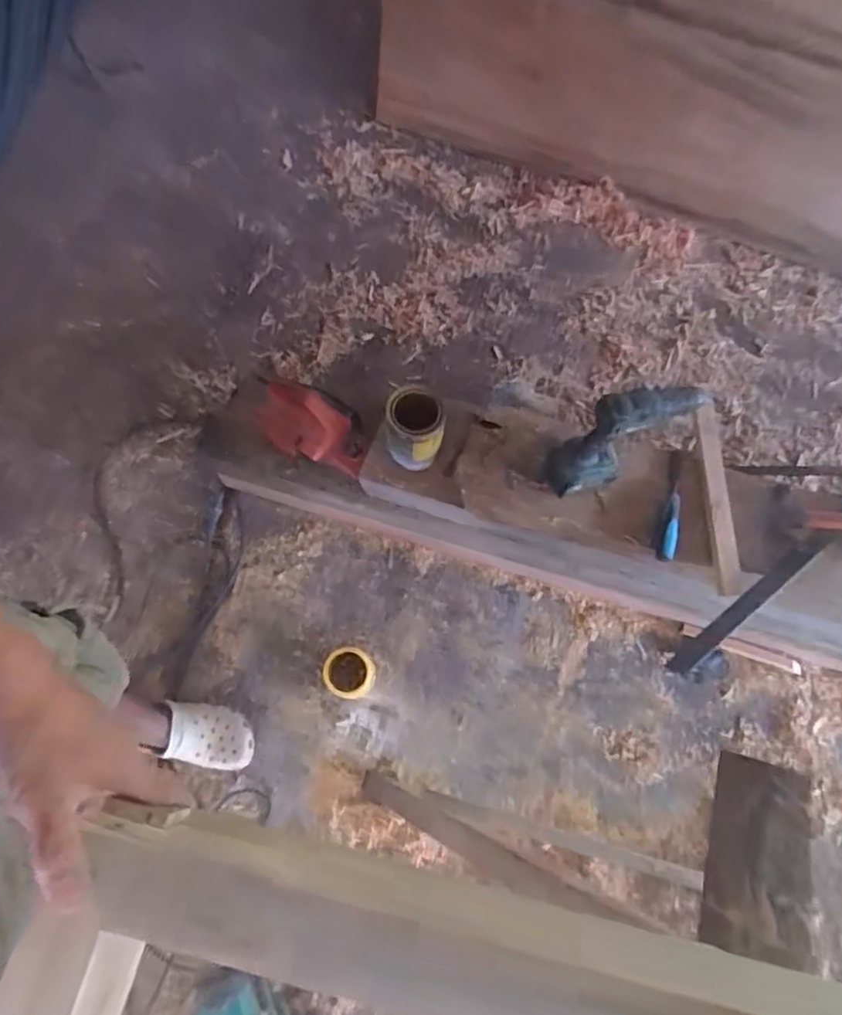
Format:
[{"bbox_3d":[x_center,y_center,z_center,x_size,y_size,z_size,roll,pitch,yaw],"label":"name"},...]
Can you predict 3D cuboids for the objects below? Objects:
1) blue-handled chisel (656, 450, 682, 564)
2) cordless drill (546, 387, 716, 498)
[{"bbox_3d":[0.450,-0.010,1.083,0.034,0.034,0.218,18,71,6],"label":"blue-handled chisel"},{"bbox_3d":[0.321,-0.113,0.983,0.187,0.270,0.078,-16,71,-6],"label":"cordless drill"}]

